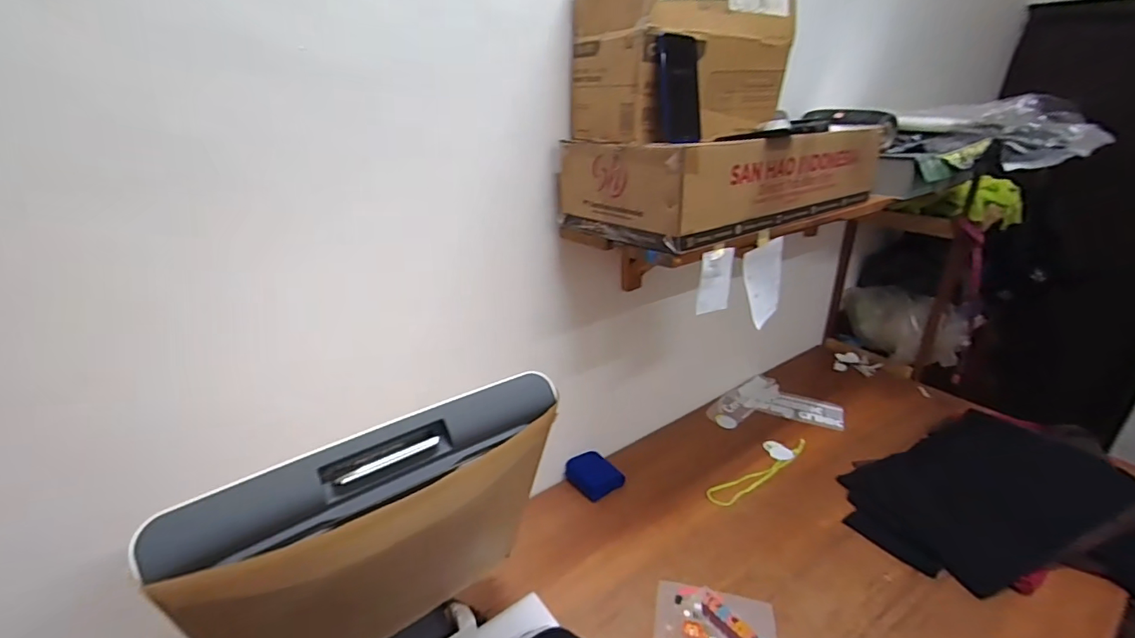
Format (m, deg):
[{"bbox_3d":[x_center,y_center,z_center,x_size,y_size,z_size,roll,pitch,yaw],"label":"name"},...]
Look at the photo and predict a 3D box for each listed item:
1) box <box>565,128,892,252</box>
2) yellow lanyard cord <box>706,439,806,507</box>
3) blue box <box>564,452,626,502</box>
[{"bbox_3d":[0.317,-0.283,0.947,0.603,0.160,0.282,-16,27,-31],"label":"box"},{"bbox_3d":[0.491,0.386,1.227,0.353,0.011,0.058,-16,33,-26],"label":"yellow lanyard cord"},{"bbox_3d":[0.065,0.377,1.199,0.115,0.026,0.131,-20,34,-34],"label":"blue box"}]

